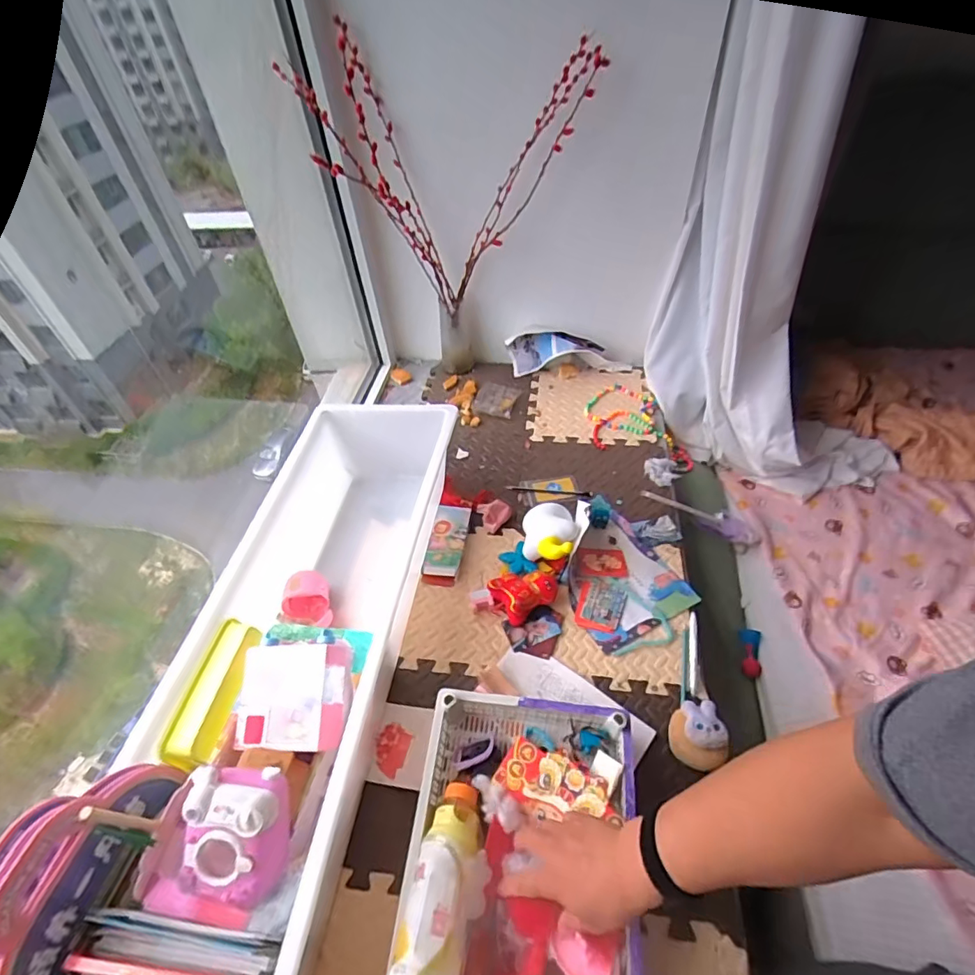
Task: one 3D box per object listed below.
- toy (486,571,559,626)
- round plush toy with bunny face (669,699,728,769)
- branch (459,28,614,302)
[{"bbox_3d":[0.065,0.183,0.887,0.104,0.053,0.079,-23,48,-17],"label":"toy"},{"bbox_3d":[0.298,0.349,0.718,0.073,0.056,0.081,19,50,22],"label":"round plush toy with bunny face"},{"bbox_3d":[0.058,-0.617,1.060,0.066,0.554,0.096,30,46,-14],"label":"branch"}]

